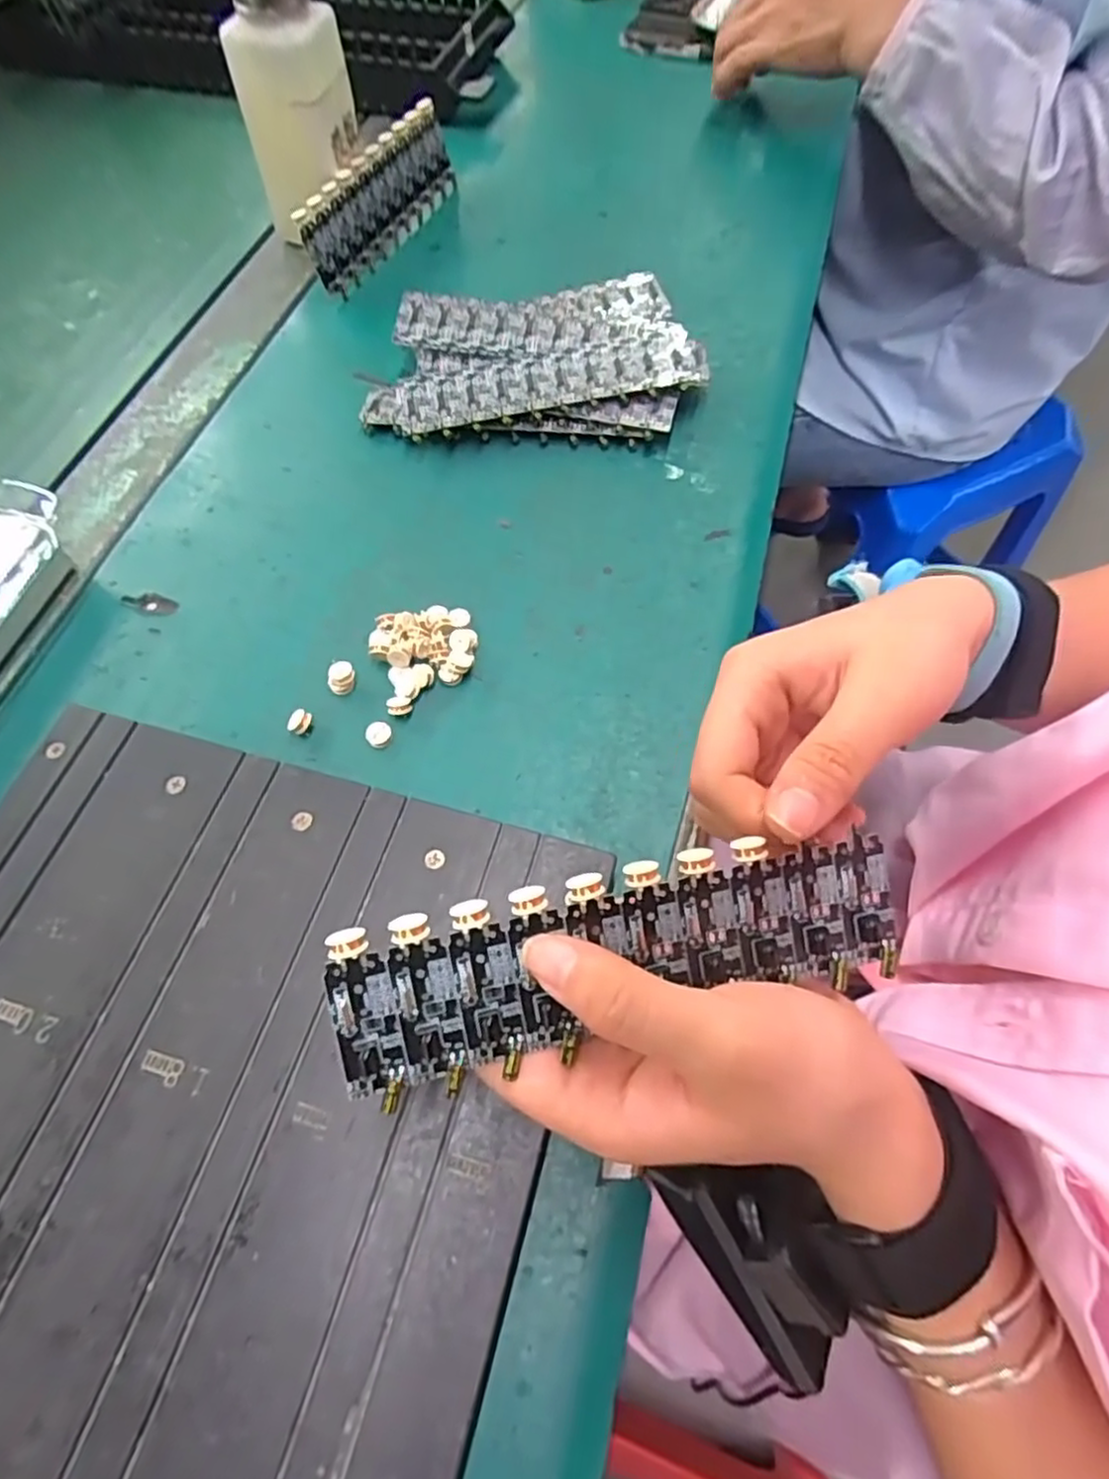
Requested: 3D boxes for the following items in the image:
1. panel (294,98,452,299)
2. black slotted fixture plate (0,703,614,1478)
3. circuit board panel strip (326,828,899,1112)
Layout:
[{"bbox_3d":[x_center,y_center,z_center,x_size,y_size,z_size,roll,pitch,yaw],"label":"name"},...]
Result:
[{"bbox_3d":[-0.107,-0.338,0.429,0.009,0.050,0.142,17,66,26],"label":"panel"},{"bbox_3d":[-0.119,0.113,0.220,0.225,0.016,0.224,14,64,7],"label":"black slotted fixture plate"},{"bbox_3d":[0.020,0.057,0.185,0.153,0.006,0.044,-11,91,-9],"label":"circuit board panel strip"}]

